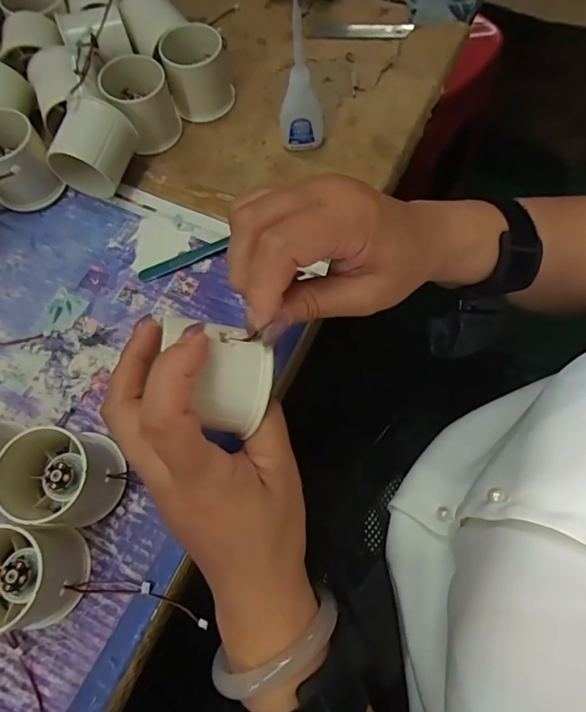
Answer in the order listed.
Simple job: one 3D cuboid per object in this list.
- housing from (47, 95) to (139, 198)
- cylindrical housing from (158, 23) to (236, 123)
[{"bbox_3d":[-0.151,-0.155,0.347,0.049,0.057,0.054,17,70,7],"label":"housing"},{"bbox_3d":[-0.080,-0.240,0.383,0.052,0.051,0.052,0,69,1],"label":"cylindrical housing"}]

